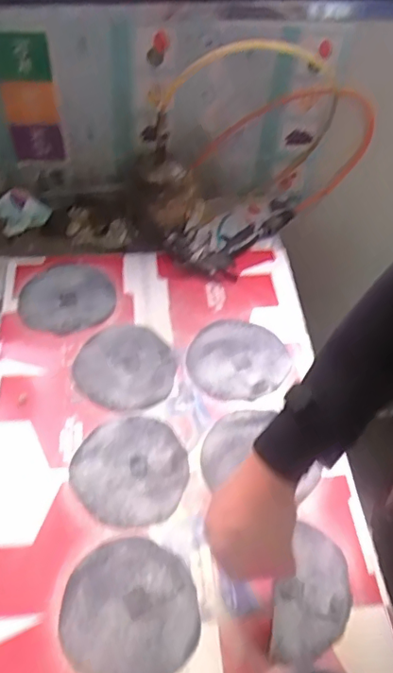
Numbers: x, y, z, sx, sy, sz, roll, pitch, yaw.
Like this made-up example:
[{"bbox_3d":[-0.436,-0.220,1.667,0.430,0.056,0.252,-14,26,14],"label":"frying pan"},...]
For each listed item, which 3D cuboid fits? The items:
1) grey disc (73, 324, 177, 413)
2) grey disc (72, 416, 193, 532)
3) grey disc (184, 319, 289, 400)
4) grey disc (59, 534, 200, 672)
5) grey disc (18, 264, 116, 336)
[{"bbox_3d":[-0.103,0.042,0.770,0.134,0.006,0.144,0,52,0],"label":"grey disc"},{"bbox_3d":[-0.081,0.165,0.674,0.140,0.005,0.145,0,52,0],"label":"grey disc"},{"bbox_3d":[0.060,0.030,0.784,0.141,0.008,0.142,0,52,0],"label":"grey disc"},{"bbox_3d":[-0.073,0.294,0.576,0.140,0.008,0.143,0,52,0],"label":"grey disc"},{"bbox_3d":[-0.208,-0.062,0.848,0.141,0.011,0.141,0,52,0],"label":"grey disc"}]

